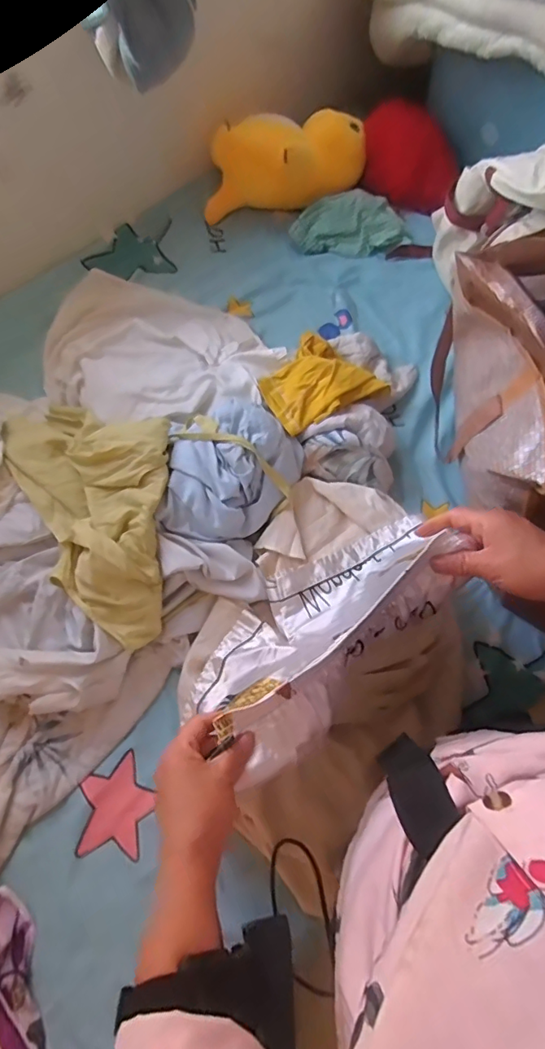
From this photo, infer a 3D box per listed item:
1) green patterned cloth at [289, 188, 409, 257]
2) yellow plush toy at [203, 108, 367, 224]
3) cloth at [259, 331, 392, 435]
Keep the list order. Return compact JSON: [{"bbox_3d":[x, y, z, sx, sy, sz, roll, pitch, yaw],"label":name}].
[{"bbox_3d":[0.164,-0.635,1.066,0.241,0.050,0.149,9,67,4],"label":"green patterned cloth"},{"bbox_3d":[0.025,-0.752,1.065,0.341,0.153,0.114,-7,67,-3],"label":"yellow plush toy"},{"bbox_3d":[0.069,-0.246,0.881,0.204,0.080,0.166,-34,71,-13],"label":"cloth"}]

